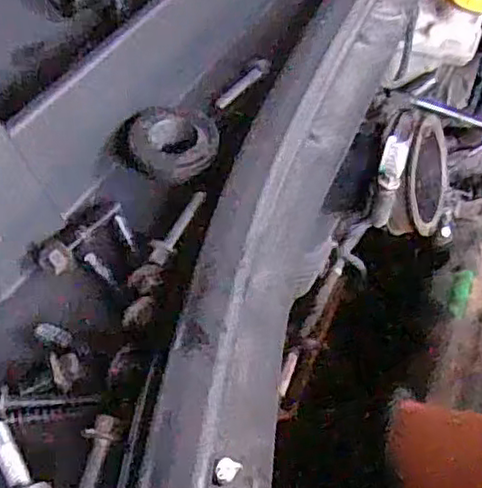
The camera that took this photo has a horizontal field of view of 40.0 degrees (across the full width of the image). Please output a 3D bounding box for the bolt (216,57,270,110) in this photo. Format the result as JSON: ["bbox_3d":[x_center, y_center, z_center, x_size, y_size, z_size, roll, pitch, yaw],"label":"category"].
[{"bbox_3d":[0.001,-0.069,0.283,0.032,0.008,0.005,-37,57,-26],"label":"bolt"}]

